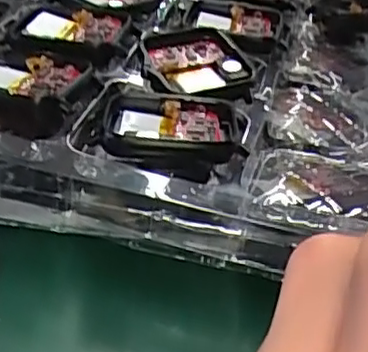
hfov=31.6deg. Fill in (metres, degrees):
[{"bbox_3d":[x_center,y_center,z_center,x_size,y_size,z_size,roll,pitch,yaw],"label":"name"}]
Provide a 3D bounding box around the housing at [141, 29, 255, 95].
[{"bbox_3d":[0.003,-0.047,0.250,0.037,0.007,0.047,-8,38,-21],"label":"housing"}]

